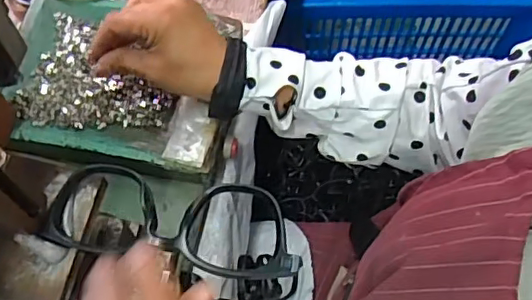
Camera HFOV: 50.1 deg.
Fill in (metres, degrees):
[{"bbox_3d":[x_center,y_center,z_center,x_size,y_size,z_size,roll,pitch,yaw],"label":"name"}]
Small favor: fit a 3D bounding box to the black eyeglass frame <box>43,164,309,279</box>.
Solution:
[{"bbox_3d":[-0.047,0.036,0.295,0.132,0.019,0.047,11,67,4],"label":"black eyeglass frame"}]

